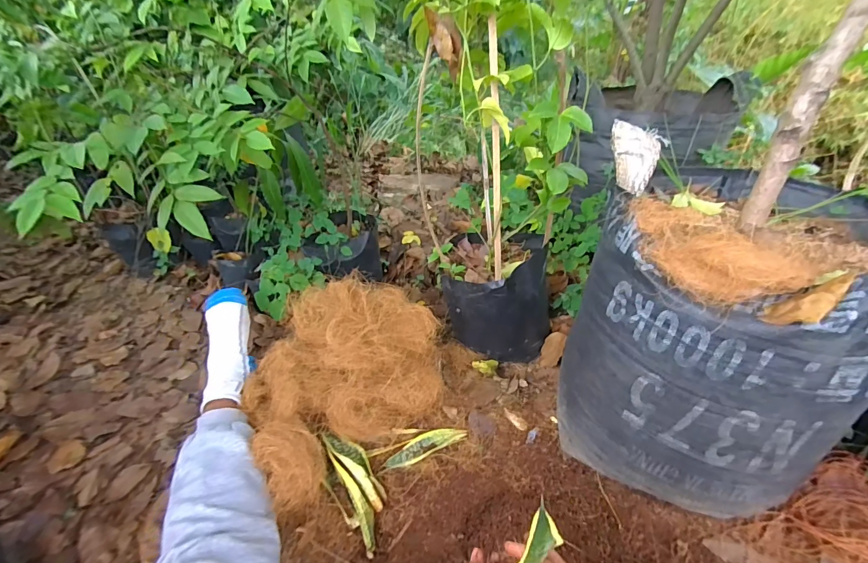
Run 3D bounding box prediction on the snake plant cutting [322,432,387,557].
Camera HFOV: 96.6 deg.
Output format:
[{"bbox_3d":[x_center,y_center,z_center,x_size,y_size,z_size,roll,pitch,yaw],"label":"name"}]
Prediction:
[{"bbox_3d":[-0.129,0.336,0.645,0.066,0.037,0.203,-23,54,-20],"label":"snake plant cutting"}]

